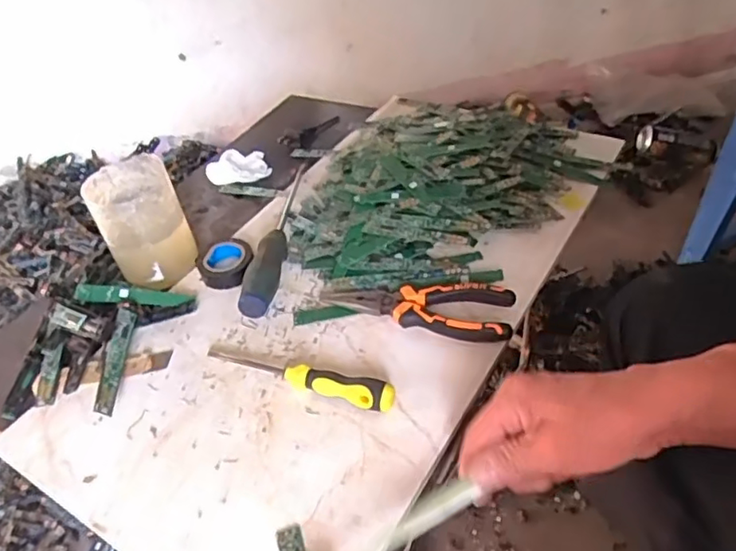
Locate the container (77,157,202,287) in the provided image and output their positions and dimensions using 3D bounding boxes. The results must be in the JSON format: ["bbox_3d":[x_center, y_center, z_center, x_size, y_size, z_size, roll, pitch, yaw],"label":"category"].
[{"bbox_3d":[-0.213,-0.047,0.570,0.075,0.094,0.083,-21,44,-16],"label":"container"}]

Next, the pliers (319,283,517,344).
[{"bbox_3d":[0.039,0.024,0.510,0.162,0.024,0.052,7,44,16],"label":"pliers"}]

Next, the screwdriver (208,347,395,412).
[{"bbox_3d":[-0.056,0.075,0.468,0.160,0.022,0.021,13,46,22],"label":"screwdriver"}]

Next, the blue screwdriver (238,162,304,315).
[{"bbox_3d":[-0.087,-0.046,0.594,0.024,0.035,0.230,0,42,9],"label":"blue screwdriver"}]

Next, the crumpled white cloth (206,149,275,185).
[{"bbox_3d":[-0.156,-0.131,0.715,0.074,0.026,0.051,-24,44,-17],"label":"crumpled white cloth"}]

